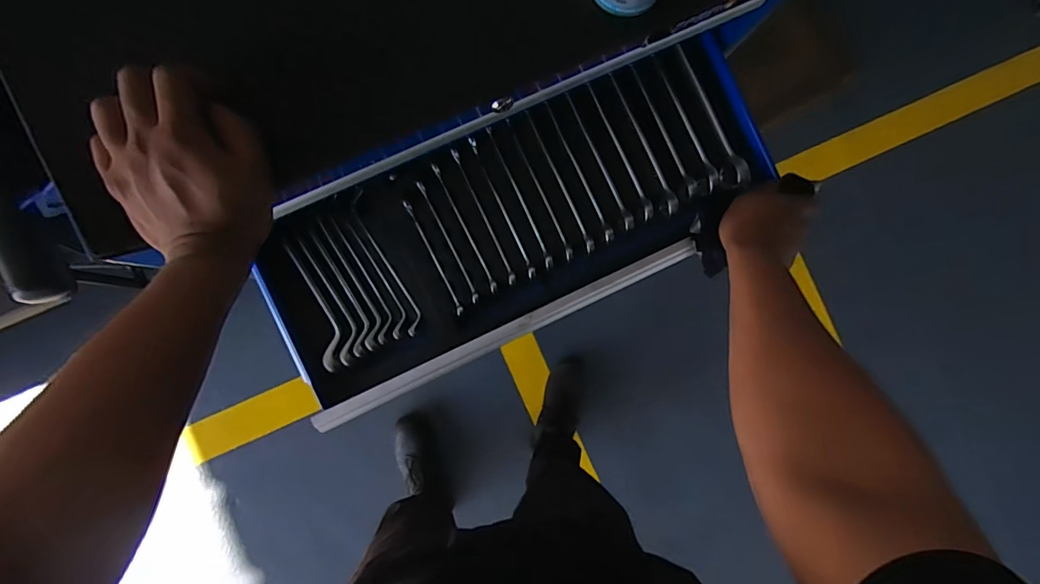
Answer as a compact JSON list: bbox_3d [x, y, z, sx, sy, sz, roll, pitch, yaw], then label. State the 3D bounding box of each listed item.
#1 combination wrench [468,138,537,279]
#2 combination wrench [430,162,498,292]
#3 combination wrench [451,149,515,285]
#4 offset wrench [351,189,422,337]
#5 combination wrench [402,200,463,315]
[{"bbox_3d":[-0.019,-0.096,0.524,0.009,0.021,0.170,-24,86,-4],"label":"combination wrench"},{"bbox_3d":[-0.063,-0.073,0.521,0.009,0.016,0.158,-25,87,-4],"label":"combination wrench"},{"bbox_3d":[-0.041,-0.087,0.524,0.009,0.014,0.166,-24,86,-4],"label":"combination wrench"},{"bbox_3d":[-0.150,-0.032,0.515,0.022,0.013,0.170,-25,87,-4],"label":"offset wrench"},{"bbox_3d":[-0.098,-0.039,0.518,0.008,0.015,0.140,-26,87,-4],"label":"combination wrench"}]

